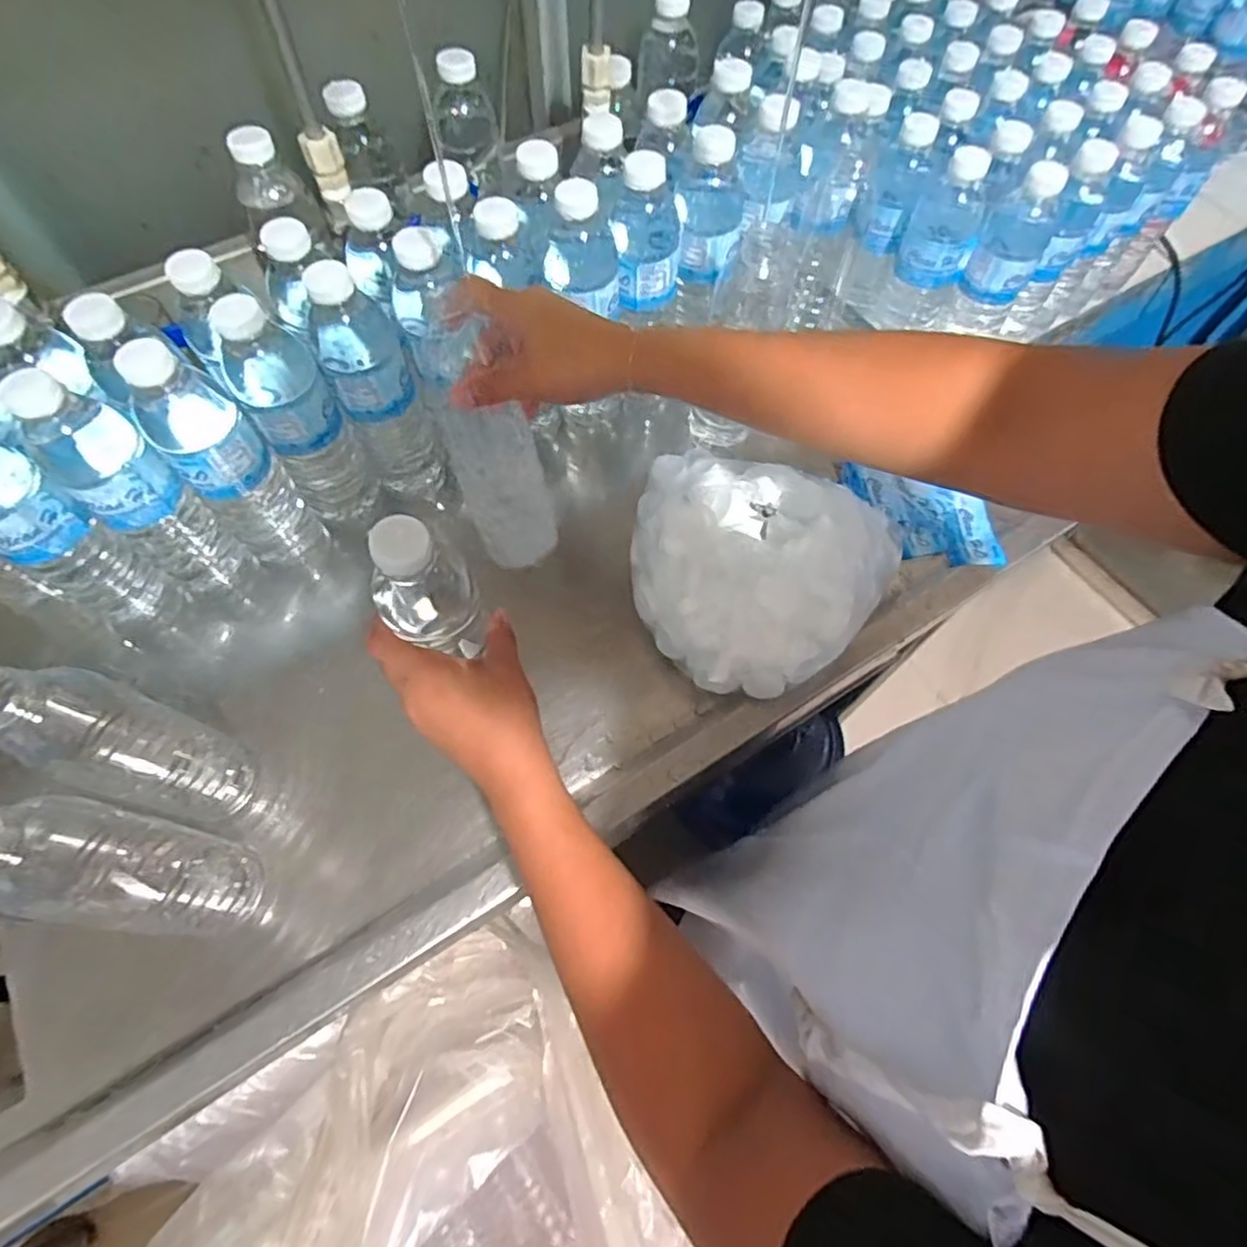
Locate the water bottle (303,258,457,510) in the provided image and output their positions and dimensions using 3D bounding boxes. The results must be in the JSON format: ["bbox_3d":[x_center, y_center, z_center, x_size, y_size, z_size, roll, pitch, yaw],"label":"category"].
[{"bbox_3d":[-0.189,-0.176,0.523,0.064,0.206,0.074,-21,66,-10],"label":"water bottle"}]

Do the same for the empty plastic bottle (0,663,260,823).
[{"bbox_3d":[-0.295,0.075,0.398,0.051,0.208,0.055,20,65,10],"label":"empty plastic bottle"}]

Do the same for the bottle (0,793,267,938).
[{"bbox_3d":[-0.284,0.141,0.373,0.054,0.206,0.055,15,65,8],"label":"bottle"}]

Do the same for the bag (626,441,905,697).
[{"bbox_3d":[0.094,-0.043,0.528,0.214,0.090,0.201,27,67,13],"label":"bag"}]

